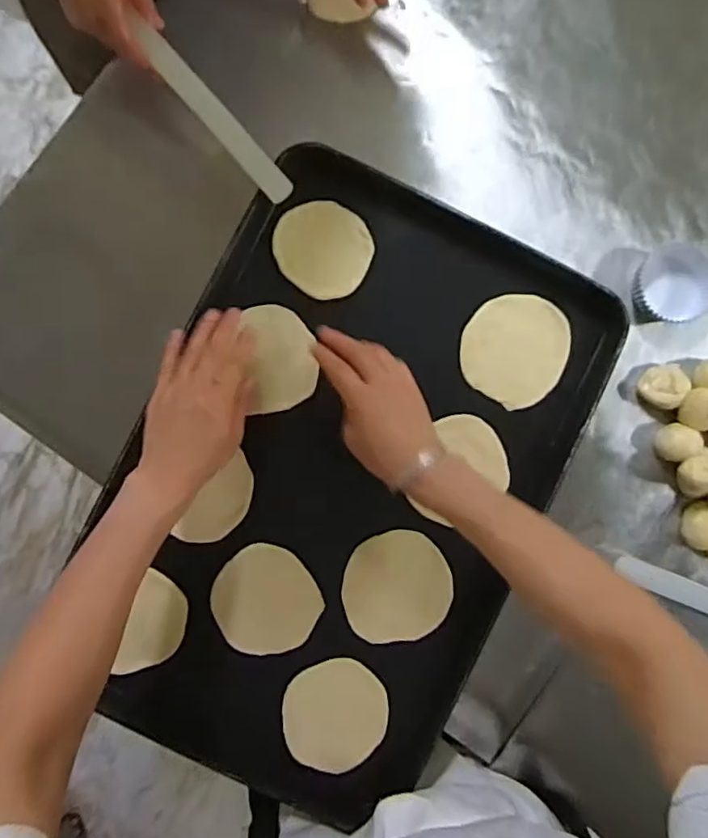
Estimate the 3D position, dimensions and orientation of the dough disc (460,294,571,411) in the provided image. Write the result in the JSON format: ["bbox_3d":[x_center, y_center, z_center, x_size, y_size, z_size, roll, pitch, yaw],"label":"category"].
[{"bbox_3d":[0.171,-0.074,0.623,0.107,0.006,0.113,0,89,-2],"label":"dough disc"}]

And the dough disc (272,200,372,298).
[{"bbox_3d":[-0.032,-0.178,0.616,0.100,0.004,0.092,-1,95,-8],"label":"dough disc"}]

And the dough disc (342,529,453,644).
[{"bbox_3d":[0.045,0.174,0.615,0.109,0.006,0.110,-6,89,-2],"label":"dough disc"}]

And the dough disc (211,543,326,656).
[{"bbox_3d":[-0.090,0.186,0.607,0.099,0.013,0.109,-29,90,-2],"label":"dough disc"}]

